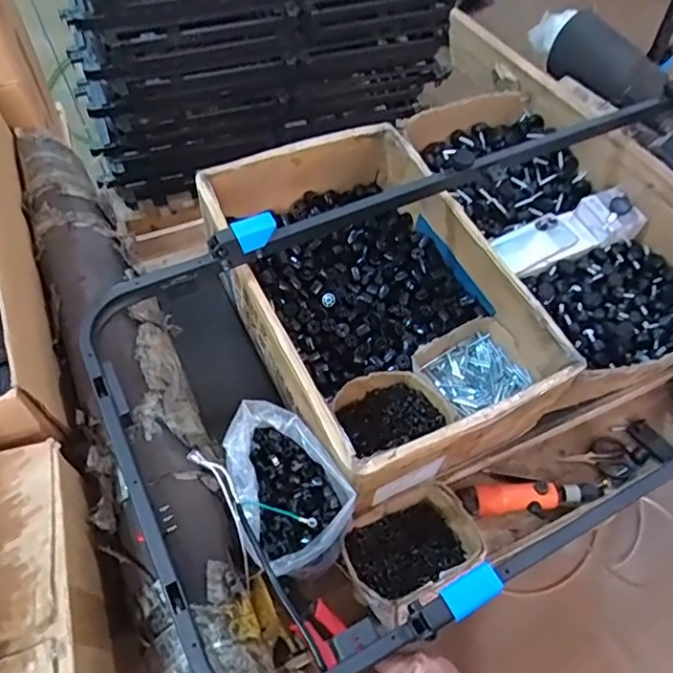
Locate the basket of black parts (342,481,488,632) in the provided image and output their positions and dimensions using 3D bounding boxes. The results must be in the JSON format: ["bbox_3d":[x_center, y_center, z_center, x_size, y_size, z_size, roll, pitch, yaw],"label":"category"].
[{"bbox_3d":[0.098,0.272,0.737,0.170,0.072,0.126,-24,63,-18],"label":"basket of black parts"}]

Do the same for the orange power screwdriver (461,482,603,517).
[{"bbox_3d":[0.285,0.234,0.841,0.207,0.037,0.054,4,58,-1],"label":"orange power screwdriver"}]

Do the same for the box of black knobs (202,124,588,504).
[{"bbox_3d":[0.048,-0.067,0.867,0.359,0.150,0.543,-22,62,-17],"label":"box of black knobs"}]

